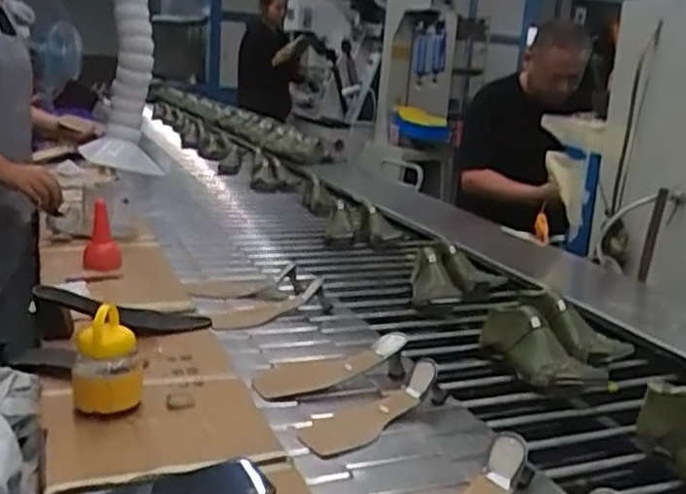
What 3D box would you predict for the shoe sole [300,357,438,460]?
[{"bbox_3d":[0.040,0.218,0.988,0.241,0.035,0.088,-26,29,-29],"label":"shoe sole"}]

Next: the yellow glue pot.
[{"bbox_3d":[-0.283,0.131,0.888,0.084,0.120,0.079,-3,17,-20],"label":"yellow glue pot"}]

